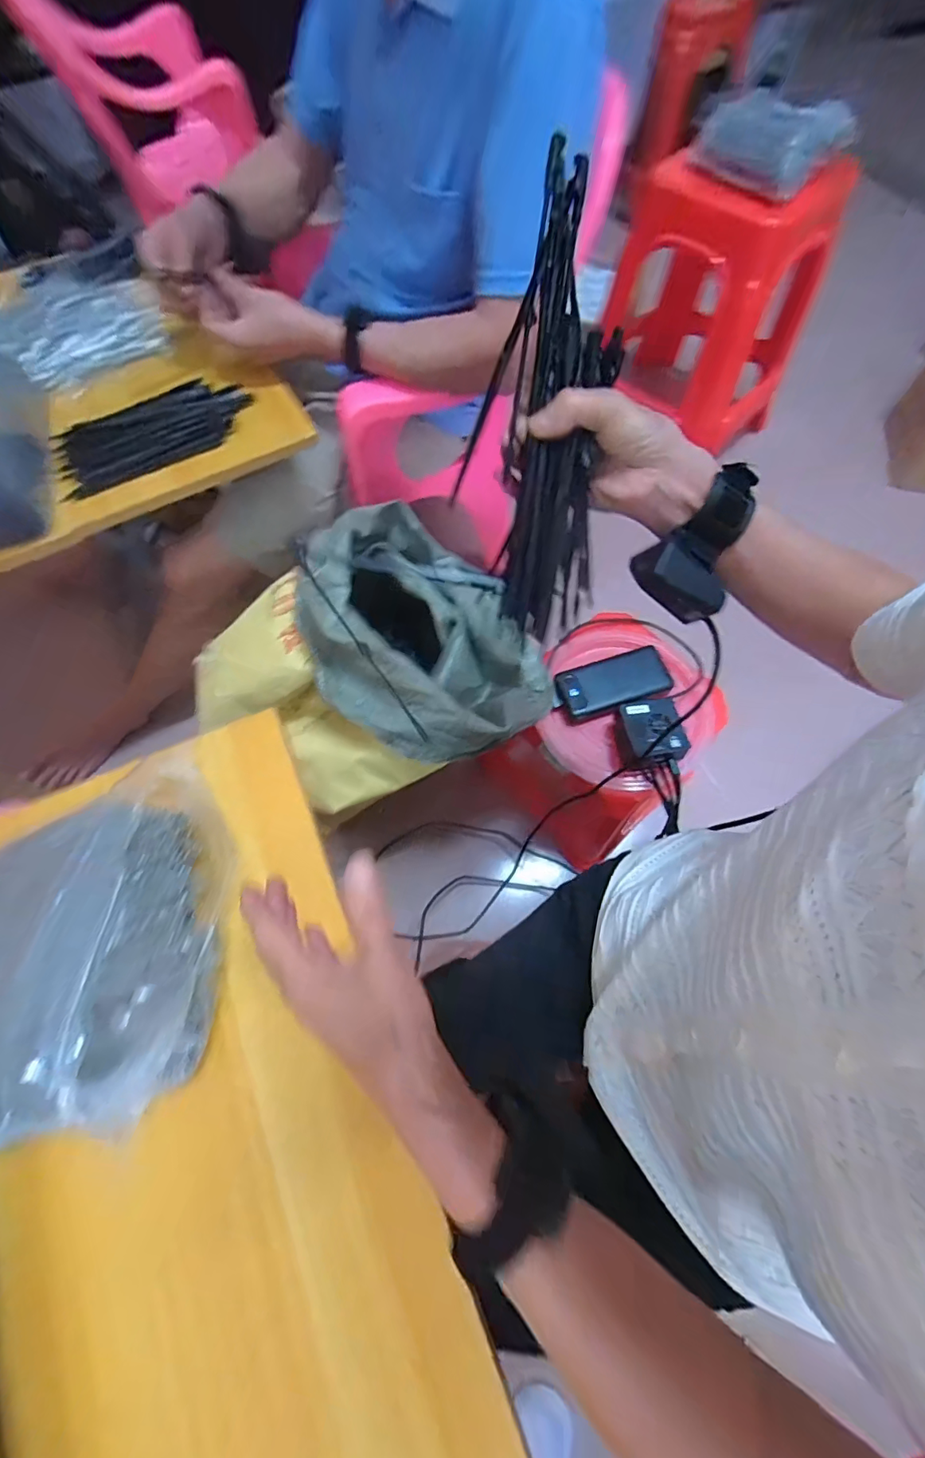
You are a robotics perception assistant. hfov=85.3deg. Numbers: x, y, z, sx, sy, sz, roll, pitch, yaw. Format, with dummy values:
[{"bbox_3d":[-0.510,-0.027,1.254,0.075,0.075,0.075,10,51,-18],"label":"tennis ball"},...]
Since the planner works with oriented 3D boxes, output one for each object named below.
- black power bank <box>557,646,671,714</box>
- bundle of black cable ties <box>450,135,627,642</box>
[{"bbox_3d":[0.210,-0.066,0.696,0.153,0.019,0.068,-17,67,-6],"label":"black power bank"},{"bbox_3d":[0.048,-0.193,0.332,0.094,0.253,0.044,0,28,1],"label":"bundle of black cable ties"}]

